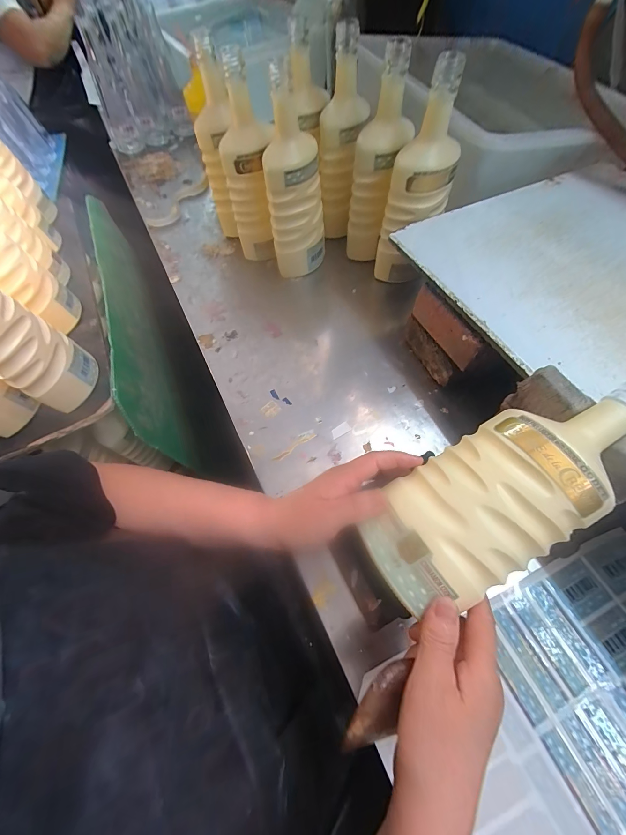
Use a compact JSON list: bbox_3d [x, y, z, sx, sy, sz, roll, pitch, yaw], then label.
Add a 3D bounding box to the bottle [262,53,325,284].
[{"bbox_3d":[-0.026,-0.337,0.461,0.079,0.243,0.063,3,64,5],"label":"bottle"}]

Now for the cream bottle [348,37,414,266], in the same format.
[{"bbox_3d":[0.102,-0.367,0.467,0.071,0.253,0.065,31,69,17],"label":"cream bottle"}]

